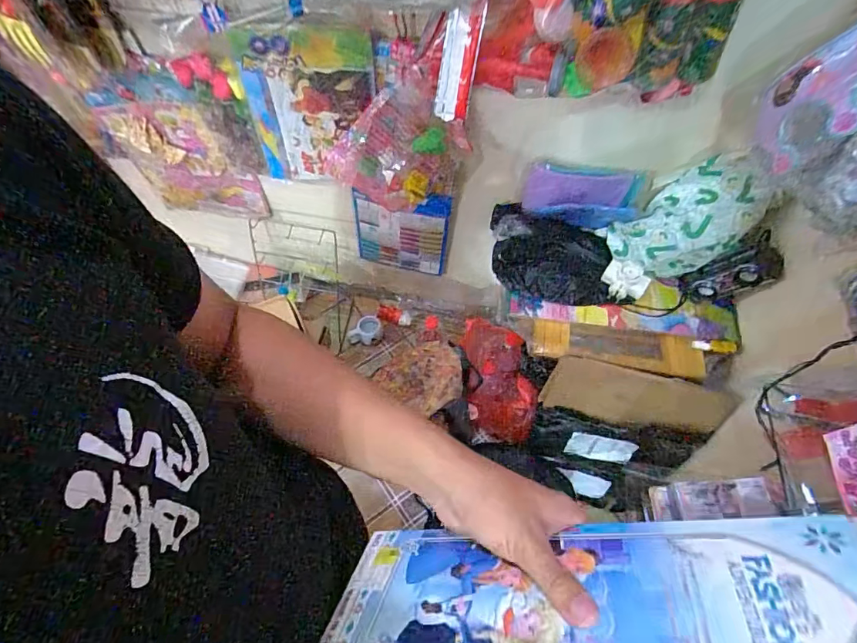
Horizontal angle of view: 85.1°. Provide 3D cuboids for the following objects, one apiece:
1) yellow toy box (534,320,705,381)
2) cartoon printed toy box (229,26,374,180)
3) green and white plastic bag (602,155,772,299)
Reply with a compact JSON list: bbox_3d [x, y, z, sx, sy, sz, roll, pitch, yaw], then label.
[{"bbox_3d":[0.388,0.049,0.968,0.329,0.047,0.085,9,62,3],"label":"yellow toy box"},{"bbox_3d":[-0.230,-0.405,0.923,0.261,0.322,0.033,8,53,5],"label":"cartoon printed toy box"},{"bbox_3d":[0.477,-0.178,0.912,0.116,0.332,0.150,5,54,-41],"label":"green and white plastic bag"}]

